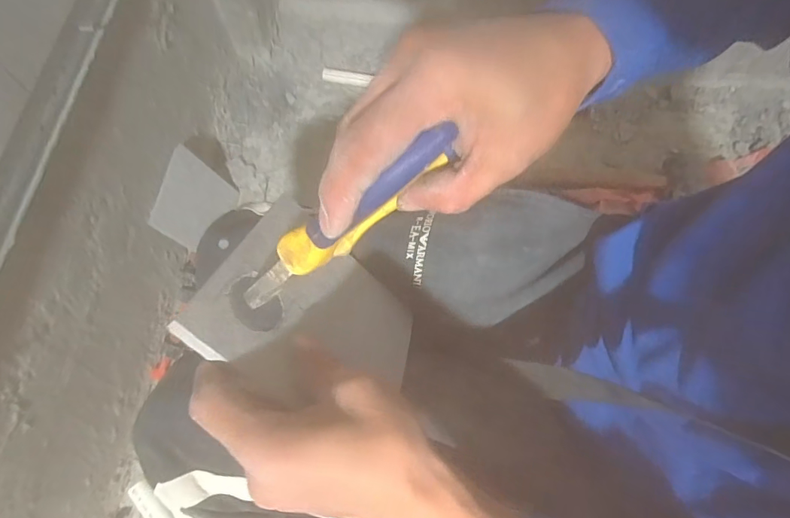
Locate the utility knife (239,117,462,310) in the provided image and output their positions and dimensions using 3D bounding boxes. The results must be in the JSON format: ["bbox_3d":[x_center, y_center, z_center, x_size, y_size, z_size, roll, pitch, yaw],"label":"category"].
[{"bbox_3d":[-0.033,-0.012,0.219,0.152,0.016,0.020,-34,64,31],"label":"utility knife"}]

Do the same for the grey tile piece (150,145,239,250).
[{"bbox_3d":[-0.334,-0.092,0.768,0.007,0.155,0.151,-2,65,20],"label":"grey tile piece"}]

